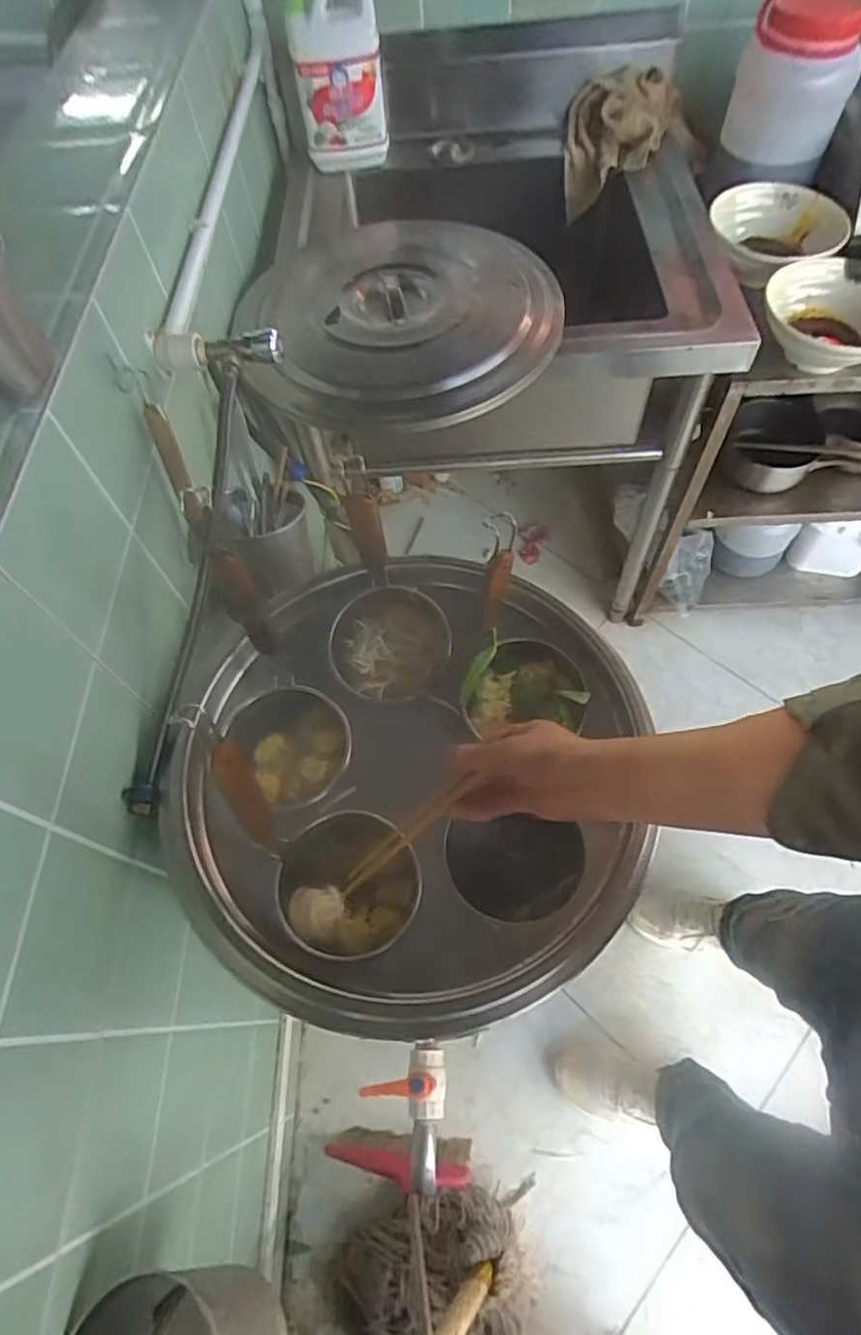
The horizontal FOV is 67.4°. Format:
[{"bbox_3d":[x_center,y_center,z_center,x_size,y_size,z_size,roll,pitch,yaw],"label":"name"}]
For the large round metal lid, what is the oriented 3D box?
[{"bbox_3d":[-0.059,-0.495,0.917,0.463,0.090,0.425,-2,62,3],"label":"large round metal lid"}]

